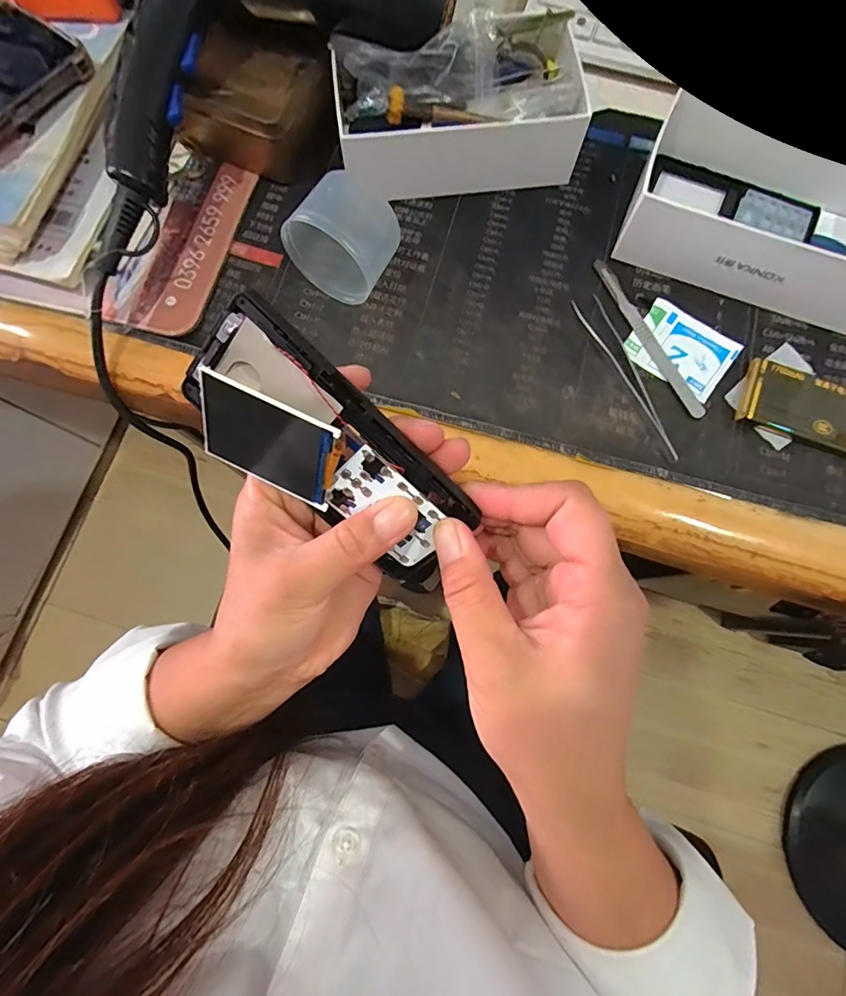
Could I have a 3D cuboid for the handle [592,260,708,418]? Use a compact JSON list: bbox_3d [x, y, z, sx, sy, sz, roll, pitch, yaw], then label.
[{"bbox_3d":[0.155,-0.113,0.323,0.009,0.005,0.132,-25,79,-5],"label":"handle"}]

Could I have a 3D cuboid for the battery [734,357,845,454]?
[{"bbox_3d":[0.253,-0.061,0.309,0.080,0.008,0.045,22,79,5],"label":"battery"}]

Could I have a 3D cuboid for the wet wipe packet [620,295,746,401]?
[{"bbox_3d":[0.178,-0.102,0.320,0.066,0.004,0.051,36,80,7],"label":"wet wipe packet"}]

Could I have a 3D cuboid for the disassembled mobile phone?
[{"bbox_3d":[-0.039,-0.012,0.189,0.125,0.015,0.063,42,118,-11],"label":"disassembled mobile phone"}]

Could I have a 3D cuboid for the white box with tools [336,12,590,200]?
[{"bbox_3d":[0.026,-0.281,0.328,0.169,0.073,0.097,-9,78,-2],"label":"white box with tools"}]

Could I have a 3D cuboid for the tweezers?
[{"bbox_3d":[0.142,-0.085,0.315,0.019,0.006,0.128,-24,79,-5],"label":"tweezers"}]

